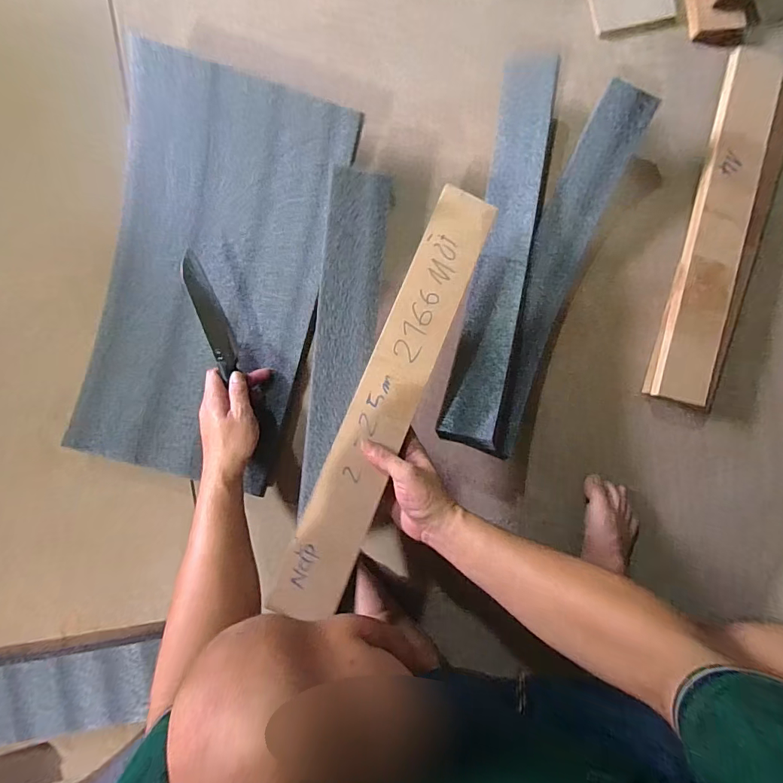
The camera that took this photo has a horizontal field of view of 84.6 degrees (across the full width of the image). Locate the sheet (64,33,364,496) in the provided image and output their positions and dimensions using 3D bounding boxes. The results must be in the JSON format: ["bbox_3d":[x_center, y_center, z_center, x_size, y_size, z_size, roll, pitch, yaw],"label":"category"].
[{"bbox_3d":[-0.247,-0.142,0.561,0.292,0.043,0.495,16,99,-4],"label":"sheet"}]

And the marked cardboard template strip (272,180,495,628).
[{"bbox_3d":[0.001,-0.002,0.490,0.071,0.009,0.509,23,82,-3],"label":"marked cardboard template strip"}]

